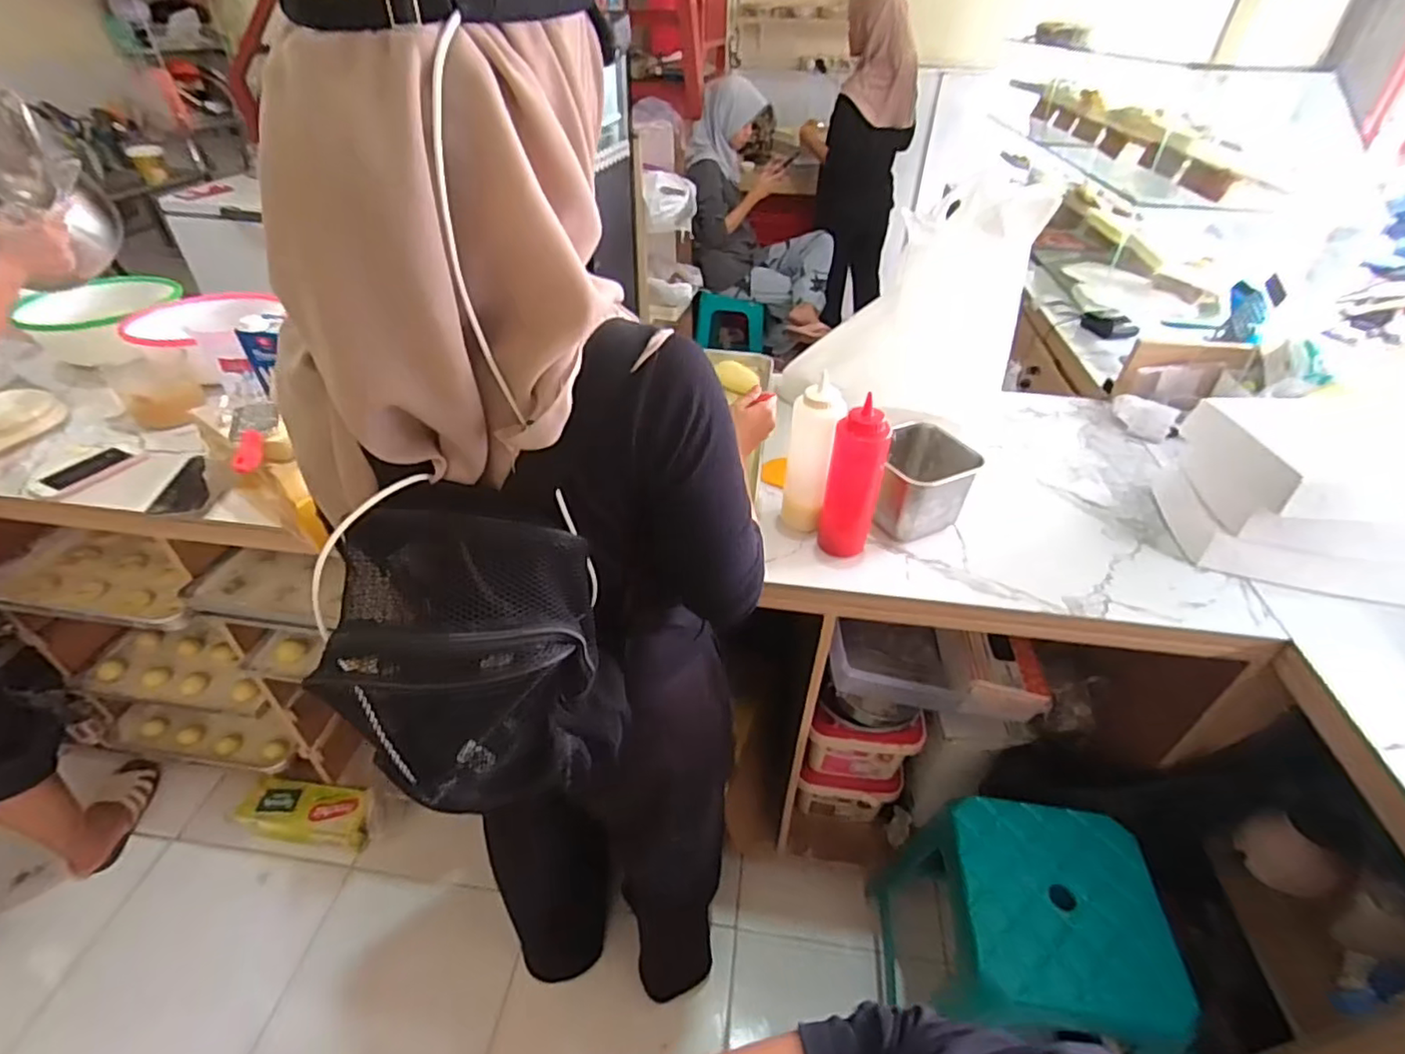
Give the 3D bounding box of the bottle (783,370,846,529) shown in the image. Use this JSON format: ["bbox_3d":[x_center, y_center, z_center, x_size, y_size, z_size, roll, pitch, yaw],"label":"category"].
[{"bbox_3d":[0.143,-0.086,0.829,0.061,0.196,0.059,5,40,4],"label":"bottle"}]

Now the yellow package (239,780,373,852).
[{"bbox_3d":[-0.854,0.626,1.353,0.275,0.078,0.109,5,40,4],"label":"yellow package"}]

